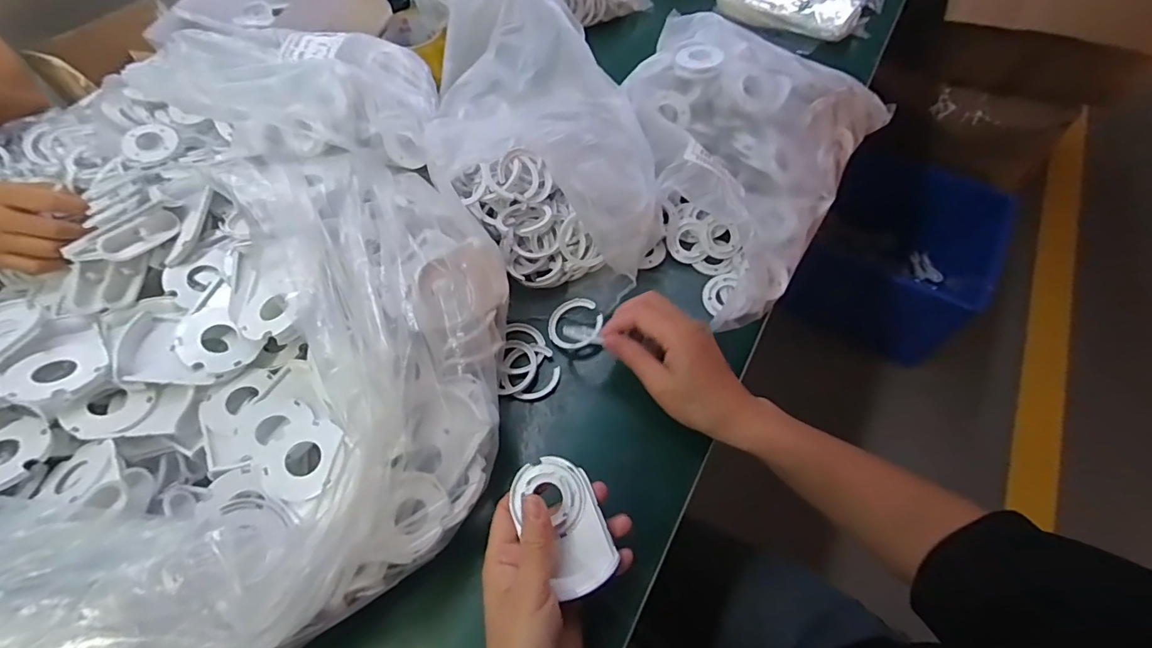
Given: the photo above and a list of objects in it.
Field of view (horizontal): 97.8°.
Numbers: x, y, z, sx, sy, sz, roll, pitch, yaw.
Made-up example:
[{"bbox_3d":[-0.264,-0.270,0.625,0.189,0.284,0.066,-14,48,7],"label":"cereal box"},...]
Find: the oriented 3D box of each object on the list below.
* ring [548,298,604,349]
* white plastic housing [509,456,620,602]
[{"bbox_3d":[0.000,-0.001,0.455,0.052,0.006,0.048,-9,60,20],"label":"ring"},{"bbox_3d":[-0.007,0.126,0.322,0.047,0.011,0.084,-25,63,-11],"label":"white plastic housing"}]

